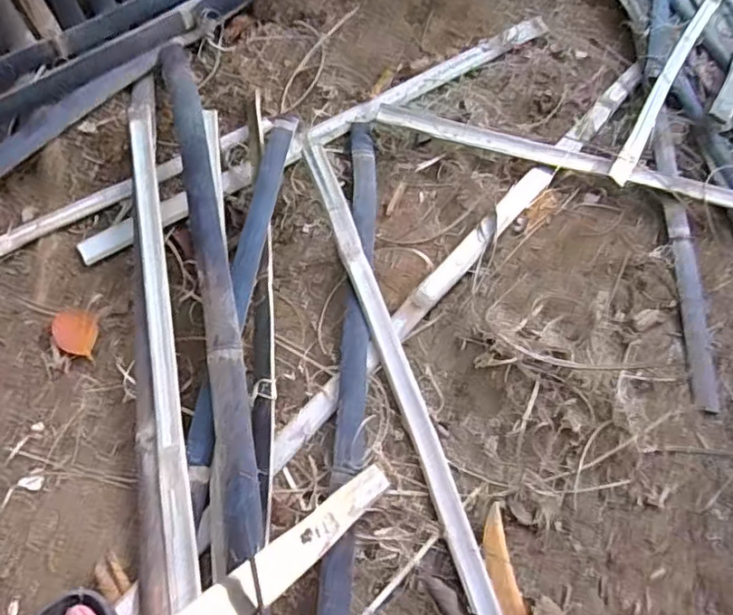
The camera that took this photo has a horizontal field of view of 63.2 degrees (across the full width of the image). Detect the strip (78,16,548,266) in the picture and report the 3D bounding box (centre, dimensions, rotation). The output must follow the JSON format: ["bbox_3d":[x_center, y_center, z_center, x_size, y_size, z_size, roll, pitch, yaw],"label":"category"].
[{"bbox_3d":[-0.038,-0.298,0.951,0.872,0.017,0.047,-31,73,-20],"label":"strip"}]

